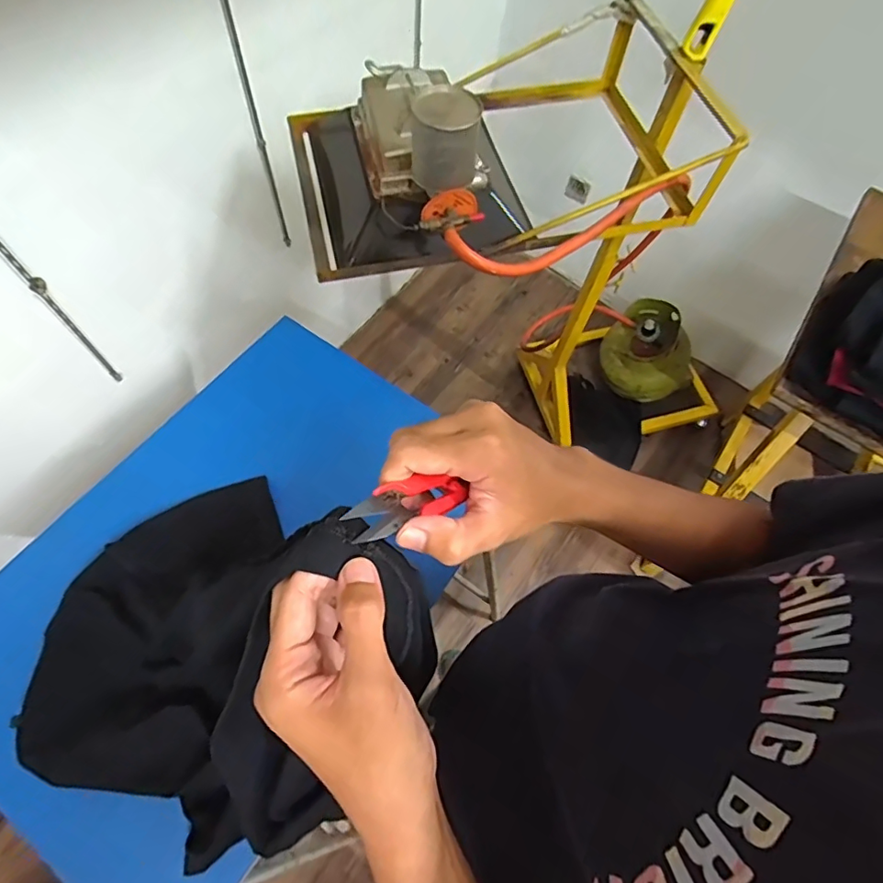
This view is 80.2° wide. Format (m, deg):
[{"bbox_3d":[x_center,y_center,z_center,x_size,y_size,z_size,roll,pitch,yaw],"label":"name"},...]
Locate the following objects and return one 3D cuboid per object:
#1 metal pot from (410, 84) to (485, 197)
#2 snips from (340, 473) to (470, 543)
[{"bbox_3d":[0.004,-0.357,0.629,0.079,0.094,0.068,3,64,-2],"label":"metal pot"},{"bbox_3d":[-0.018,0.032,0.277,0.074,0.007,0.025,-16,63,-41],"label":"snips"}]

